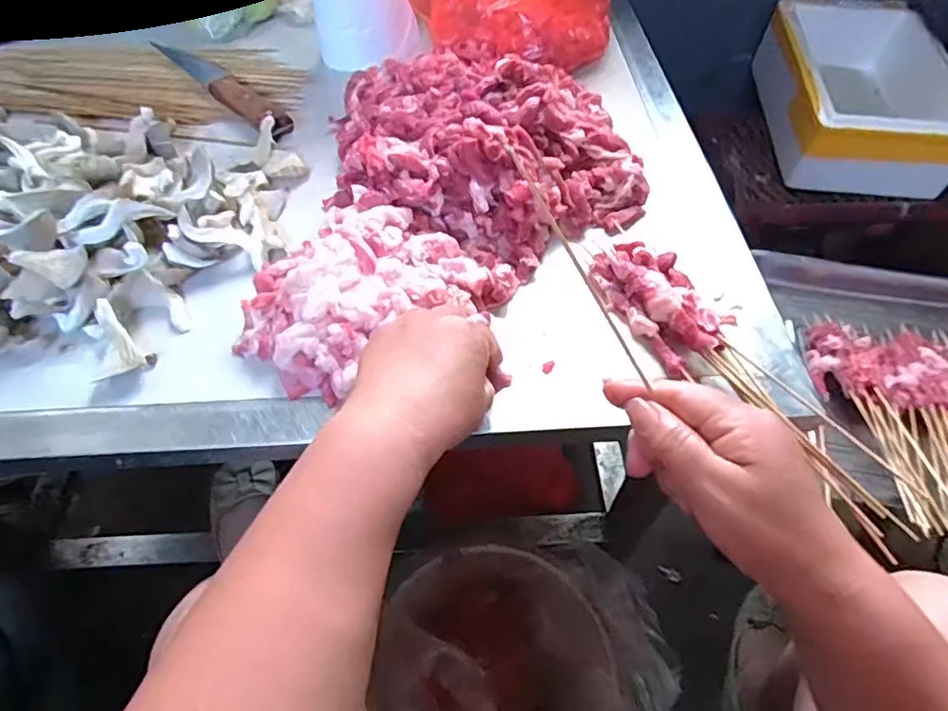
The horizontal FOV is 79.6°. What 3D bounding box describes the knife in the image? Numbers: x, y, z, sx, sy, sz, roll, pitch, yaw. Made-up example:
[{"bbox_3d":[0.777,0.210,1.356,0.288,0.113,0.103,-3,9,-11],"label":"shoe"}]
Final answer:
[{"bbox_3d":[-0.277,-0.297,0.624,0.037,0.022,0.223,-38,63,-24],"label":"knife"}]

